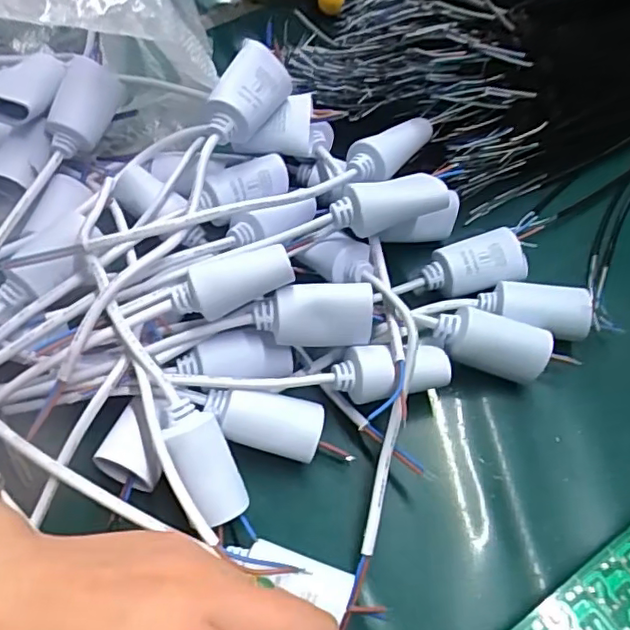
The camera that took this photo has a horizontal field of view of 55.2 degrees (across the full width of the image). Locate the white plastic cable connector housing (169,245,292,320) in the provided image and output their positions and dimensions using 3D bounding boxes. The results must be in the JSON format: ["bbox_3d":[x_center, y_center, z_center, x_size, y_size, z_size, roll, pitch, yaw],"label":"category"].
[{"bbox_3d":[-0.035,-0.015,0.258,0.053,0.021,0.017,-20,60,9],"label":"white plastic cable connector housing"}]

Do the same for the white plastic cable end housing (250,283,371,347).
[{"bbox_3d":[0.000,-0.001,0.267,0.051,0.022,0.021,-2,60,1],"label":"white plastic cable end housing"}]

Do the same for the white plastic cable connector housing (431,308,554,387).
[{"bbox_3d":[0.082,0.013,0.278,0.053,0.019,0.021,18,61,-5],"label":"white plastic cable connector housing"}]

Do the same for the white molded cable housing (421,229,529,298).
[{"bbox_3d":[0.080,-0.023,0.308,0.050,0.023,0.027,-17,60,-7],"label":"white molded cable housing"}]

